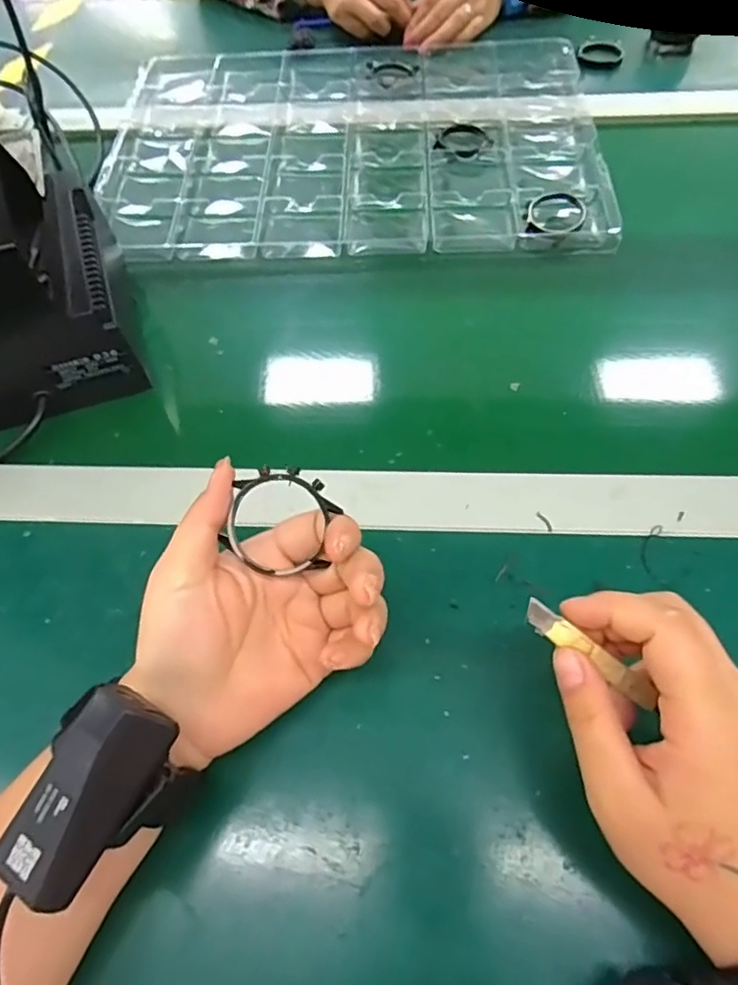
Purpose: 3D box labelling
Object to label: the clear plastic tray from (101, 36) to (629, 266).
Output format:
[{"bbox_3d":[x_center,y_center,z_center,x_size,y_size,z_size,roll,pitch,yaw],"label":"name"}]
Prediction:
[{"bbox_3d":[-0.016,-0.327,0.560,0.438,0.034,0.307,-3,59,3],"label":"clear plastic tray"}]

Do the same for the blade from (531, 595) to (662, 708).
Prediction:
[{"bbox_3d":[0.094,0.069,0.247,0.078,0.007,0.009,37,64,-16],"label":"blade"}]

